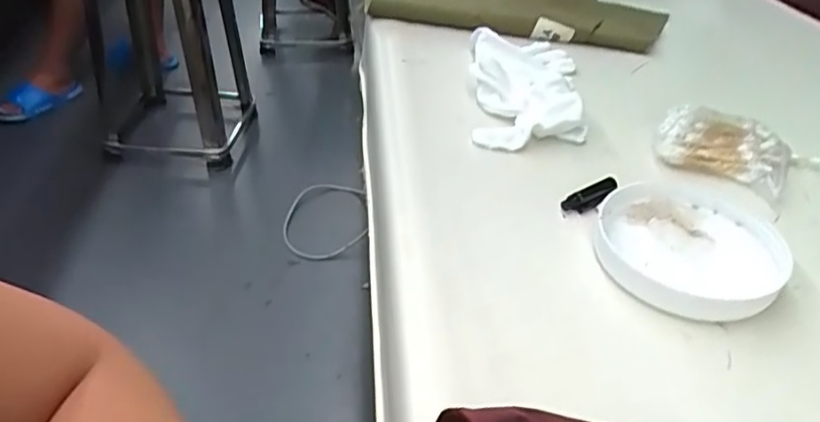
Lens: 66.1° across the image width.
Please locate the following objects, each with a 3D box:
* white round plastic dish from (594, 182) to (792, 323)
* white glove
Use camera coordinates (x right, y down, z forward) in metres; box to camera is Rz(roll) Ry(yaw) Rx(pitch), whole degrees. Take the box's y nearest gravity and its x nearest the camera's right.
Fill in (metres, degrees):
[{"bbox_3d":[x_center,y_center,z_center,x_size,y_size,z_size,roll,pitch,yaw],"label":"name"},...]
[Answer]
[{"bbox_3d":[0.181,0.016,0.409,0.108,0.025,0.132,18,39,17],"label":"white round plastic dish"},{"bbox_3d":[0.105,-0.116,0.565,0.097,0.031,0.177,5,37,2],"label":"white glove"}]

